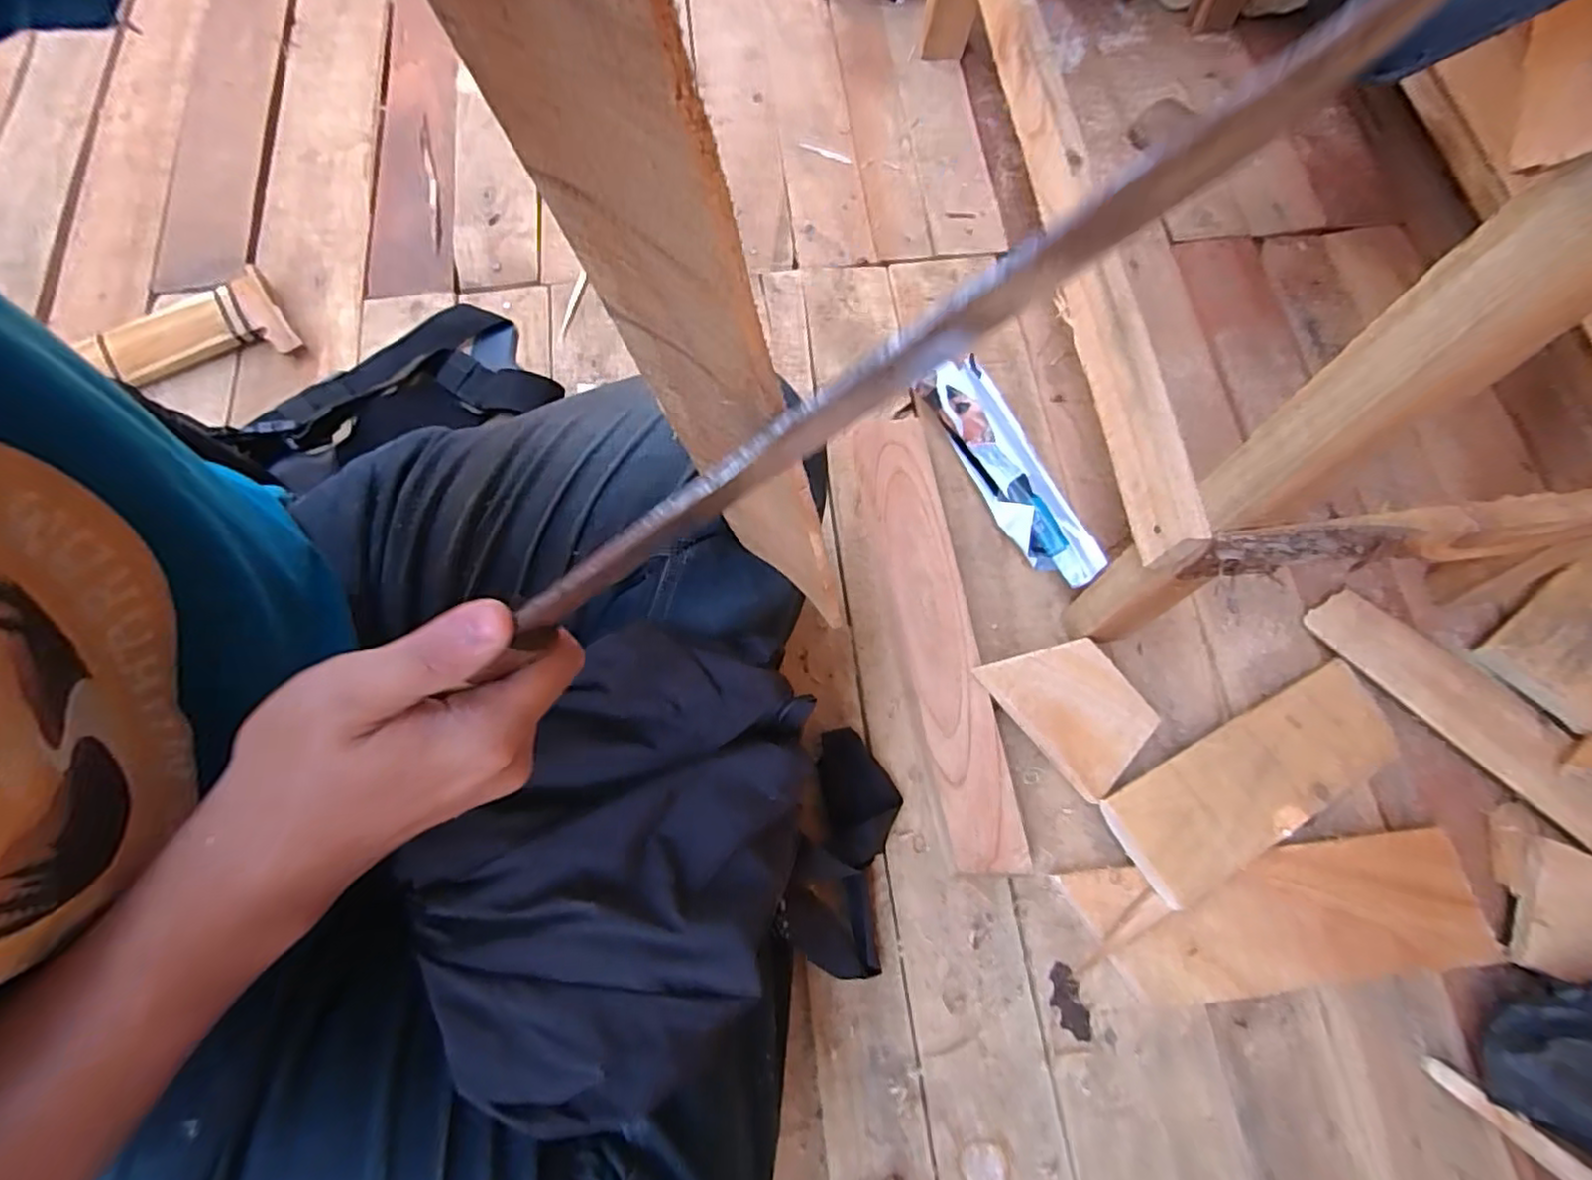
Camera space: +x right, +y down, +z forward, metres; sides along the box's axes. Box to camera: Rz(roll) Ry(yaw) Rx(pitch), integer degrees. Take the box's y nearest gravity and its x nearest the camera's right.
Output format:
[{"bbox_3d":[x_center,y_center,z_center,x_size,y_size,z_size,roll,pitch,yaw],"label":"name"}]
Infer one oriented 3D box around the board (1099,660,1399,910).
[{"bbox_3d":[0.367,0.146,0.535,0.252,0.016,0.085,-24,69,-13],"label":"board"}]

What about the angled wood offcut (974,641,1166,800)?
[{"bbox_3d":[0.221,0.088,0.546,0.096,0.009,0.134,-43,90,-17],"label":"angled wood offcut"}]

